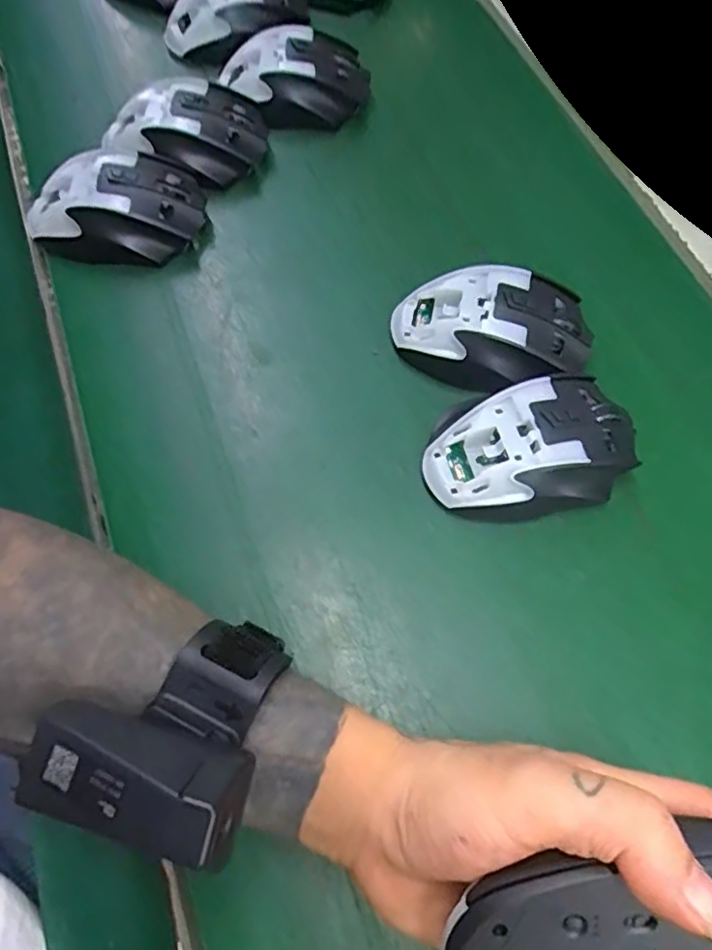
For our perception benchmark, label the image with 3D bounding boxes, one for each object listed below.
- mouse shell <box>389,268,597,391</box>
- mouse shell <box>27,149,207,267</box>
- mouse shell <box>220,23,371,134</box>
[{"bbox_3d":[0.080,-0.083,0.357,0.112,0.041,0.074,7,65,2],"label":"mouse shell"},{"bbox_3d":[-0.157,-0.172,0.398,0.113,0.049,0.067,-10,65,-6],"label":"mouse shell"},{"bbox_3d":[-0.043,-0.295,0.452,0.111,0.043,0.069,-20,67,-10],"label":"mouse shell"}]

